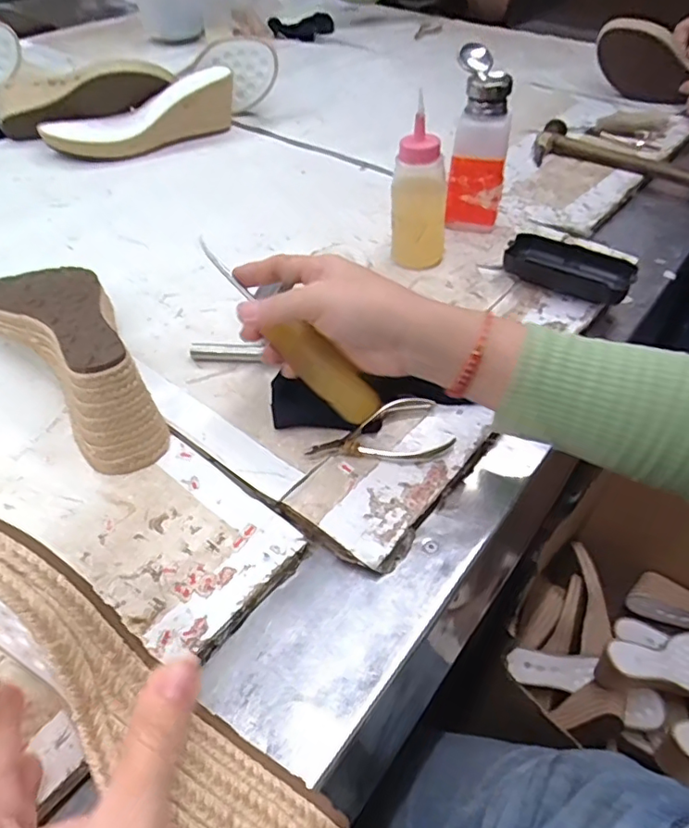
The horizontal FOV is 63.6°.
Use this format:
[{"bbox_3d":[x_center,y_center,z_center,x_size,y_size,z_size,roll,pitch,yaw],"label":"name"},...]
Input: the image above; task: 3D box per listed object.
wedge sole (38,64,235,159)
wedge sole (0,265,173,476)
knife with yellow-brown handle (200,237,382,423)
[{"bbox_3d":[-0.261,-0.387,0.717,0.245,0.062,0.066,-19,50,-17],"label":"wedge sole"},{"bbox_3d":[-0.203,-0.056,0.413,0.084,0.066,0.233,-31,54,-25],"label":"wedge sole"},{"bbox_3d":[-0.041,-0.059,0.369,0.023,0.027,0.168,-37,72,-28],"label":"knife with yellow-brown handle"}]

